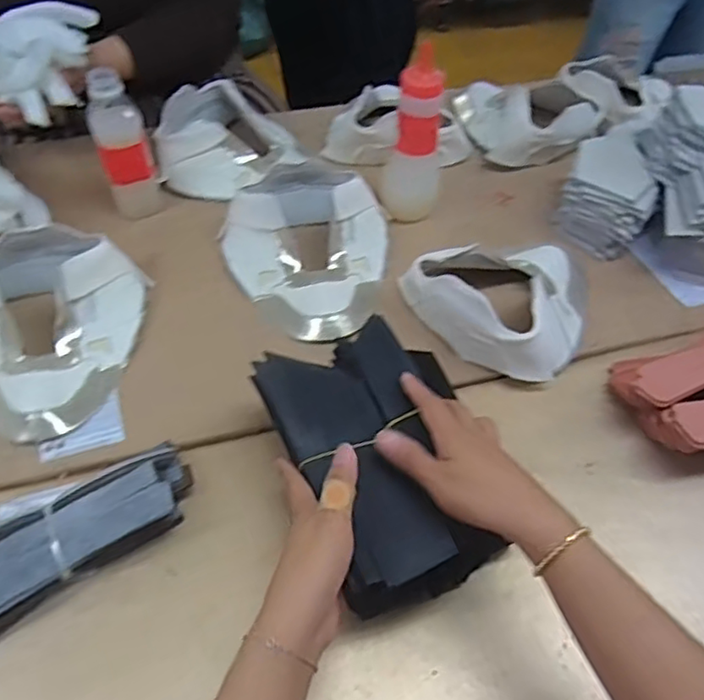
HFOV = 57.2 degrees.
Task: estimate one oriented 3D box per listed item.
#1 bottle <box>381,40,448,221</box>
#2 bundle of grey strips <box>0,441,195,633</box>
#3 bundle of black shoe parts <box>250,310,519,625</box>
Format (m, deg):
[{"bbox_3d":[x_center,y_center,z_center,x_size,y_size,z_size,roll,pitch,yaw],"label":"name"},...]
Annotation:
[{"bbox_3d":[0.070,-0.232,0.734,0.059,0.199,0.058,12,50,8],"label":"bottle"},{"bbox_3d":[-0.221,0.145,0.500,0.204,0.043,0.071,-28,56,-23],"label":"bundle of grey strips"},{"bbox_3d":[0.016,0.084,0.507,0.126,0.087,0.212,-18,65,-17],"label":"bundle of black shoe parts"}]

